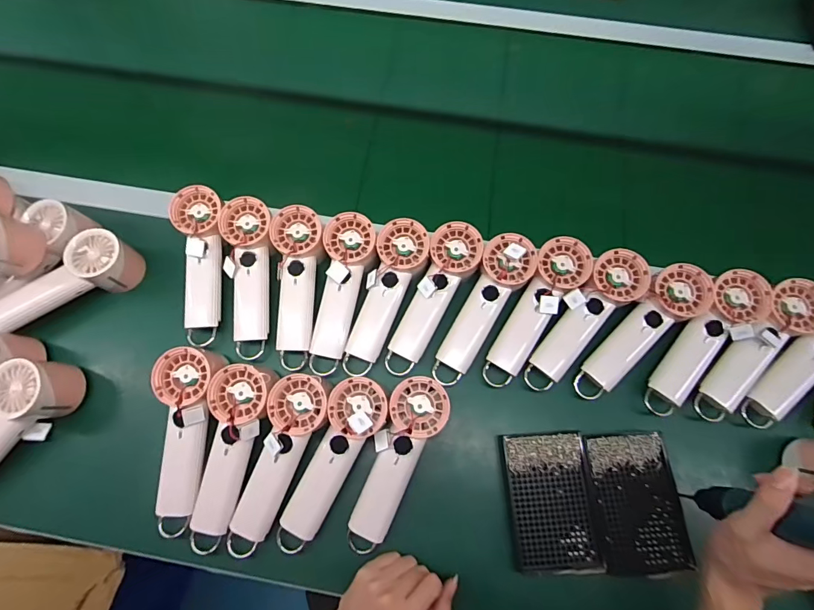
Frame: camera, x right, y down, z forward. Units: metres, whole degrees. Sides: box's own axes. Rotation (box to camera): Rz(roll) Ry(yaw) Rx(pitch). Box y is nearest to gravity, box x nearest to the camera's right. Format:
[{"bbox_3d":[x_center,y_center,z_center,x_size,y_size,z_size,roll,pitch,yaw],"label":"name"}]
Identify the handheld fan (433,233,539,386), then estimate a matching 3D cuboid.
[{"bbox_3d":[0.090,0.006,0.503,0.057,0.028,0.192,30,88,10],"label":"handheld fan"}]

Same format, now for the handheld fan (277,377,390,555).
[{"bbox_3d":[-0.081,0.165,0.440,0.059,0.031,0.186,27,88,9],"label":"handheld fan"}]

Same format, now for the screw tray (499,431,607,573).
[{"bbox_3d":[0.155,0.210,0.455,0.090,0.019,0.135,-4,71,-1],"label":"screw tray"}]

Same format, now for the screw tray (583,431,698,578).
[{"bbox_3d":[0.246,0.209,0.452,0.089,0.016,0.136,-3,71,0],"label":"screw tray"}]

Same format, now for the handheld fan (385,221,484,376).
[{"bbox_3d":[0.030,-0.008,0.503,0.059,0.027,0.191,27,87,9],"label":"handheld fan"}]

